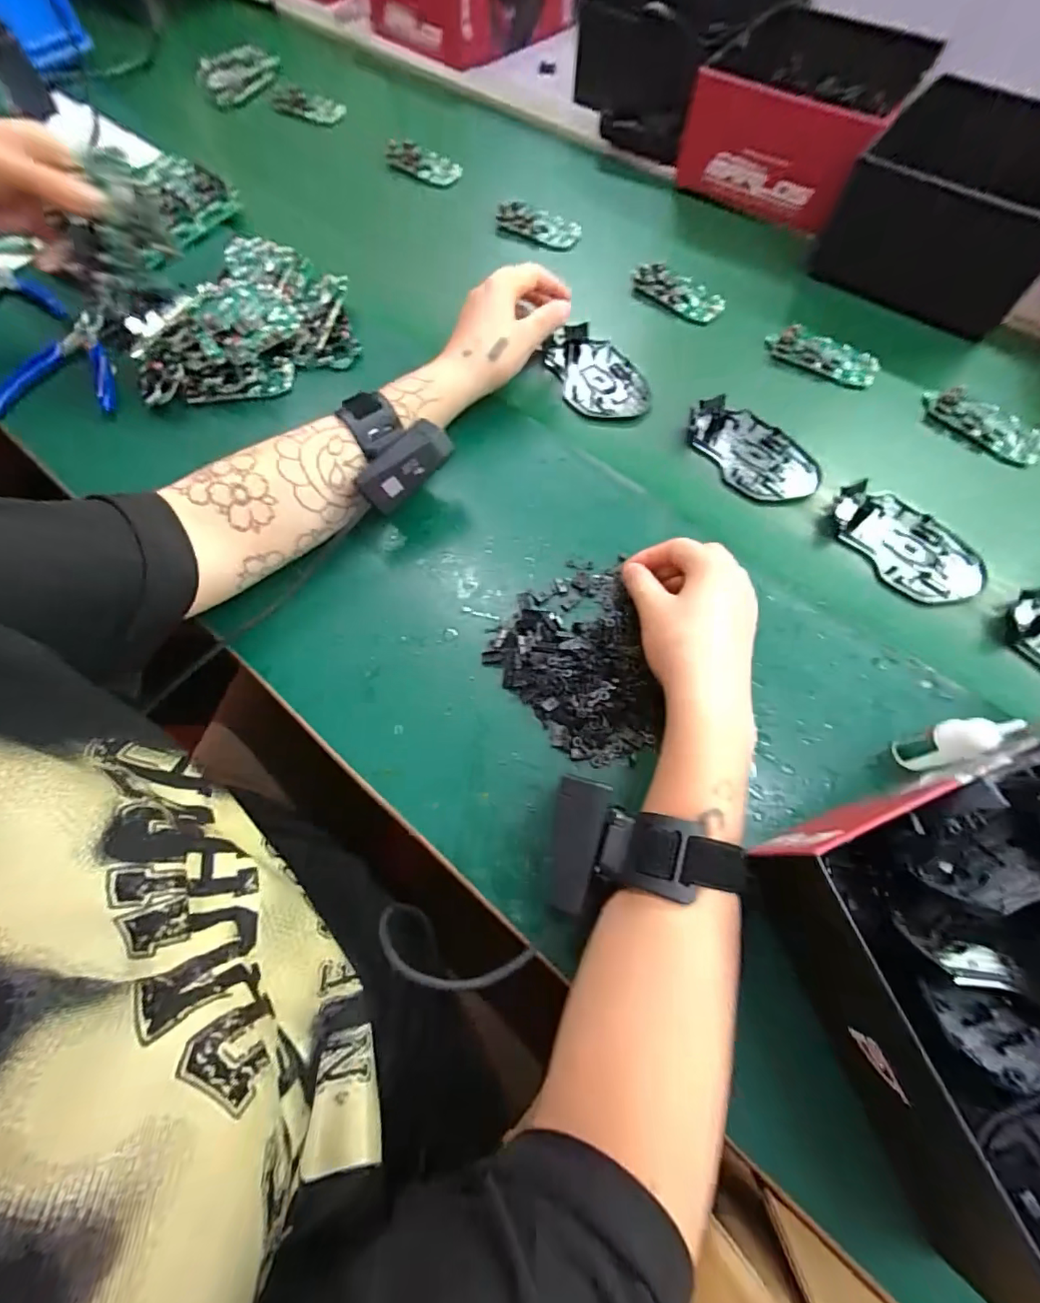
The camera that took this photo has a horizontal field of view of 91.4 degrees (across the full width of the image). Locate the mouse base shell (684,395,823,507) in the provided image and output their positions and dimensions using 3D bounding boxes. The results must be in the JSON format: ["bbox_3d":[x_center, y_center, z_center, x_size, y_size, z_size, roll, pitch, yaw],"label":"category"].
[{"bbox_3d":[0.191,-0.166,0.420,0.068,0.012,0.113,-34,71,-13],"label":"mouse base shell"}]

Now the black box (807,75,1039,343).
[{"bbox_3d":[0.410,-0.429,0.483,0.176,0.096,0.202,29,70,12],"label":"black box"}]

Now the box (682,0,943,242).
[{"bbox_3d":[0.310,-0.594,0.559,0.192,0.092,0.248,30,70,12],"label":"box"}]

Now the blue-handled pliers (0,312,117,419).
[{"bbox_3d":[-0.415,-0.260,0.459,0.106,0.011,0.117,-8,67,-3],"label":"blue-handled pliers"}]

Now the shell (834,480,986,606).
[{"bbox_3d":[0.290,-0.080,0.382,0.113,0.010,0.072,38,72,14],"label":"shell"}]

